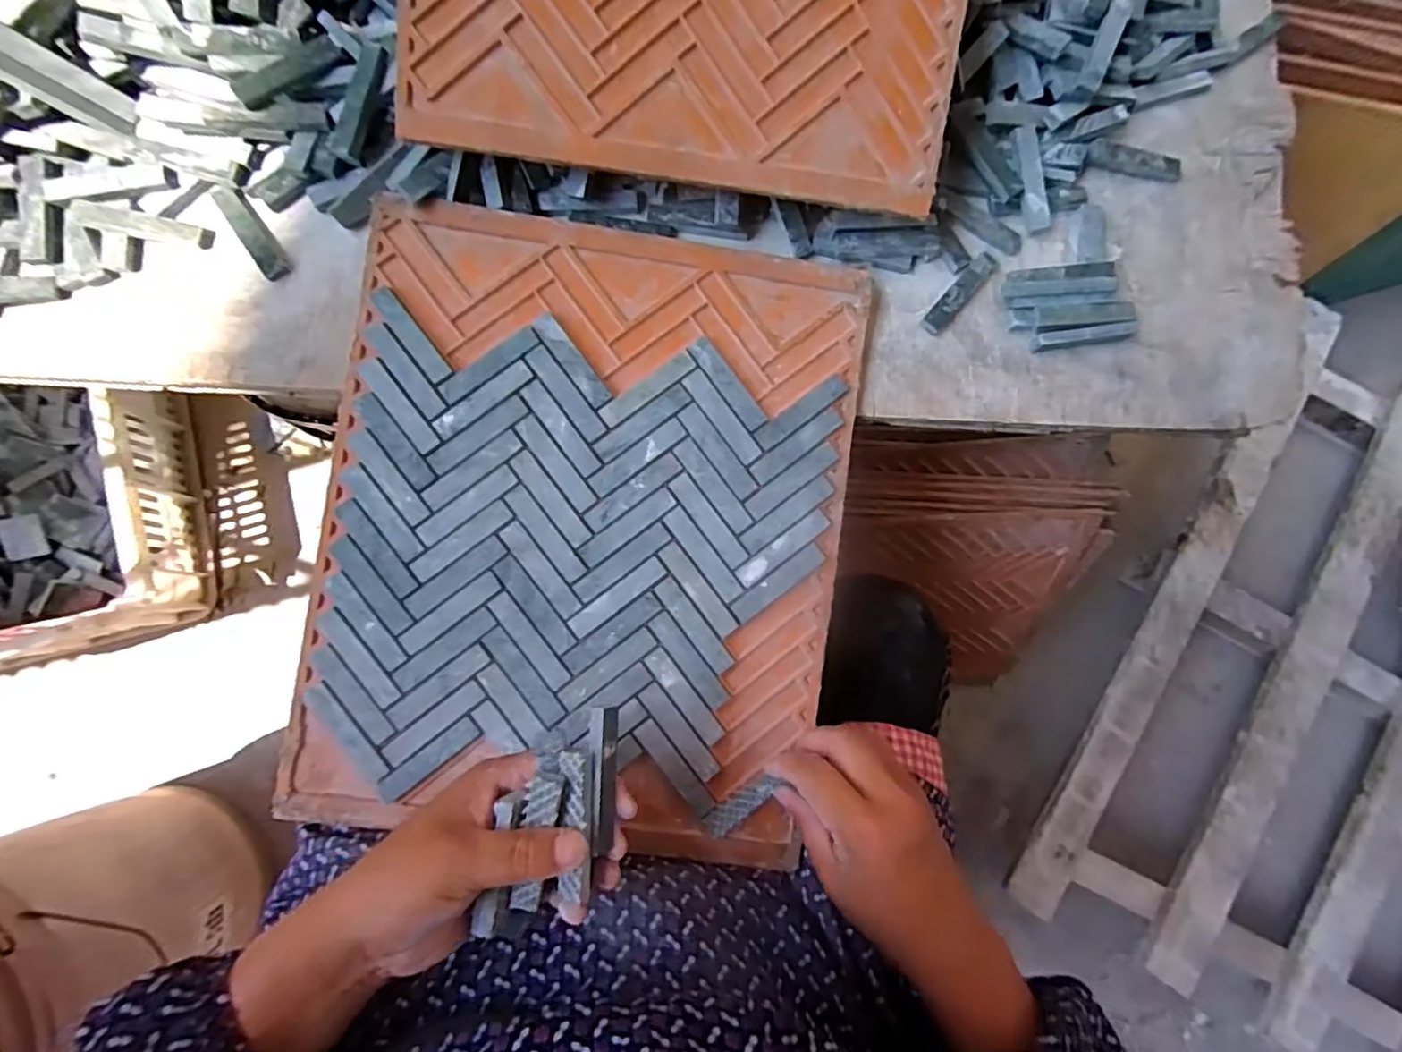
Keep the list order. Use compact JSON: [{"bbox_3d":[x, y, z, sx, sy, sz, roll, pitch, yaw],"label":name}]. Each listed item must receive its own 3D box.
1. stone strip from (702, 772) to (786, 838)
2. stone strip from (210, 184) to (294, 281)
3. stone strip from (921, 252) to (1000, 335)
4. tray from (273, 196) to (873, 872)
[{"bbox_3d":[0.024,0.165,0.362,0.046,0.007,0.014,-35,93,-7],"label":"stone strip"},{"bbox_3d":[-0.264,-0.173,0.360,0.016,0.007,0.061,-33,87,-7],"label":"stone strip"},{"bbox_3d":[0.163,-0.146,0.386,0.014,0.005,0.063,42,83,2],"label":"stone strip"},{"bbox_3d":[-0.066,0.002,0.367,0.299,0.017,0.358,9,90,-5],"label":"tray"}]

